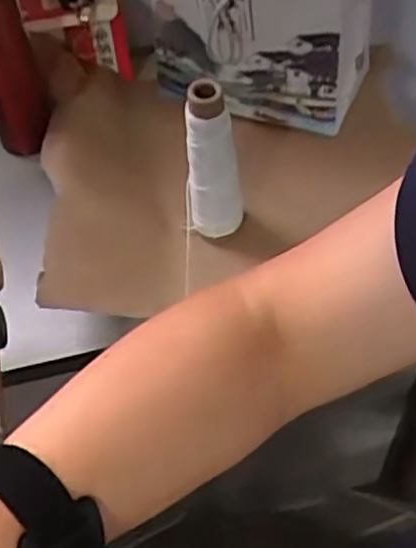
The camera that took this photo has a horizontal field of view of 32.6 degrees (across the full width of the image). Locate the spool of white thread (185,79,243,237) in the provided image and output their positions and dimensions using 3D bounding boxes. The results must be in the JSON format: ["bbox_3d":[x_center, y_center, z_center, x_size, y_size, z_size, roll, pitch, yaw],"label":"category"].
[{"bbox_3d":[0.005,-0.099,0.663,0.049,0.163,0.046,-2,55,3],"label":"spool of white thread"}]

